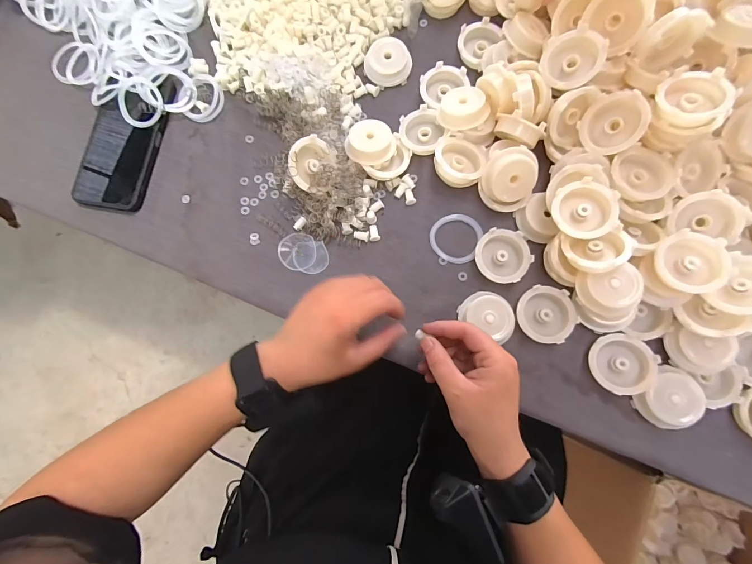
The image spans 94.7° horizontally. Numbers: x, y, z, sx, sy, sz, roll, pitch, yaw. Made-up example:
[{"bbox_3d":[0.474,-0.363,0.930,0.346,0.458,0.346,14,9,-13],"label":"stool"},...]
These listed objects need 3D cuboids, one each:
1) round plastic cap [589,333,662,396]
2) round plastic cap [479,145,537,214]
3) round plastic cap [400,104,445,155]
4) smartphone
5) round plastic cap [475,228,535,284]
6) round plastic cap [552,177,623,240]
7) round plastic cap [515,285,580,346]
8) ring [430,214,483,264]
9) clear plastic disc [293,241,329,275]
[{"bbox_3d":[0.228,0.076,0.322,0.052,0.019,0.054,0,79,3],"label":"round plastic cap"},{"bbox_3d":[0.135,-0.101,0.344,0.054,0.015,0.060,13,123,-6],"label":"round plastic cap"},{"bbox_3d":[0.050,-0.162,0.369,0.047,0.018,0.054,-32,80,-4],"label":"round plastic cap"},{"bbox_3d":[-0.288,-0.161,0.394,0.083,0.016,0.162,12,84,6],"label":"smartphone"},{"bbox_3d":[0.128,-0.027,0.349,0.053,0.015,0.053,0,79,3],"label":"round plastic cap"},{"bbox_3d":[0.190,-0.065,0.318,0.052,0.020,0.054,-1,83,4],"label":"round plastic cap"},{"bbox_3d":[0.166,0.031,0.338,0.054,0.015,0.052,0,79,3],"label":"round plastic cap"},{"bbox_3d":[0.083,-0.047,0.366,0.051,0.004,0.053,0,79,3],"label":"ring"},{"bbox_3d":[-0.069,-0.026,0.363,0.037,0.010,0.033,1,83,5],"label":"clear plastic disc"}]

